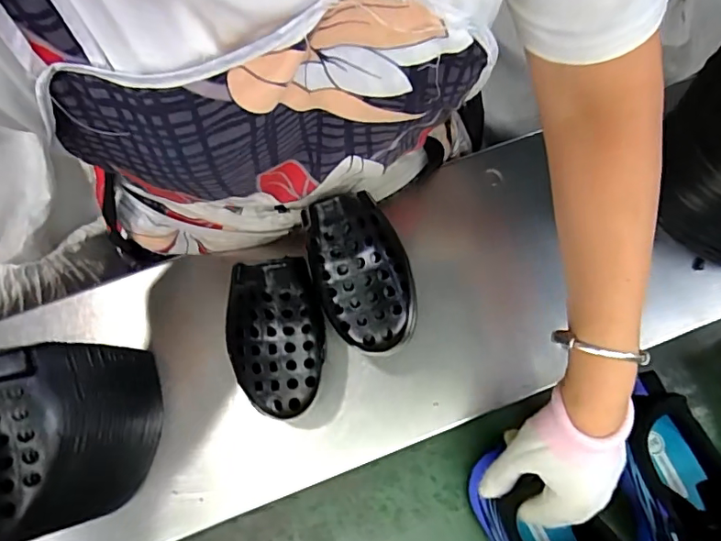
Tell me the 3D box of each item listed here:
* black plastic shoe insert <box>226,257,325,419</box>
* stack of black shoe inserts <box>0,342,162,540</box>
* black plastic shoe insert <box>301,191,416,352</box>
[{"bbox_3d":[-0.073,0.053,0.407,0.079,0.040,0.123,0,92,11],"label":"black plastic shoe insert"},{"bbox_3d":[-0.220,0.124,0.385,0.088,0.174,0.124,-9,74,-1],"label":"stack of black shoe inserts"},{"bbox_3d":[0.002,-0.001,0.391,0.074,0.048,0.120,-22,75,-5],"label":"black plastic shoe insert"}]

